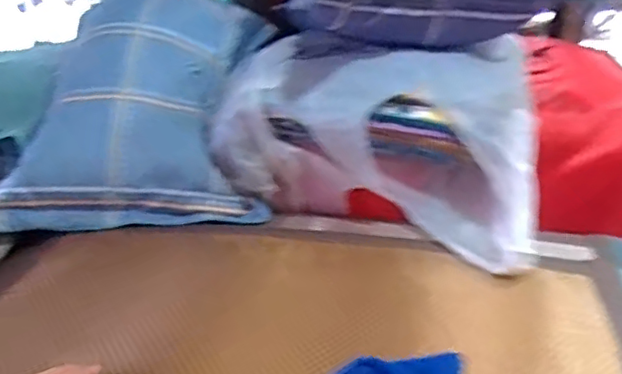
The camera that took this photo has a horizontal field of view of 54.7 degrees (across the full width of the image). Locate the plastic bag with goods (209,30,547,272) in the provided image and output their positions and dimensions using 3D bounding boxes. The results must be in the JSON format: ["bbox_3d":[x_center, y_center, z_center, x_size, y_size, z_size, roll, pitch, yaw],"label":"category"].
[{"bbox_3d":[0.085,-0.077,0.859,0.482,0.209,0.262,12,34,28],"label":"plastic bag with goods"}]

